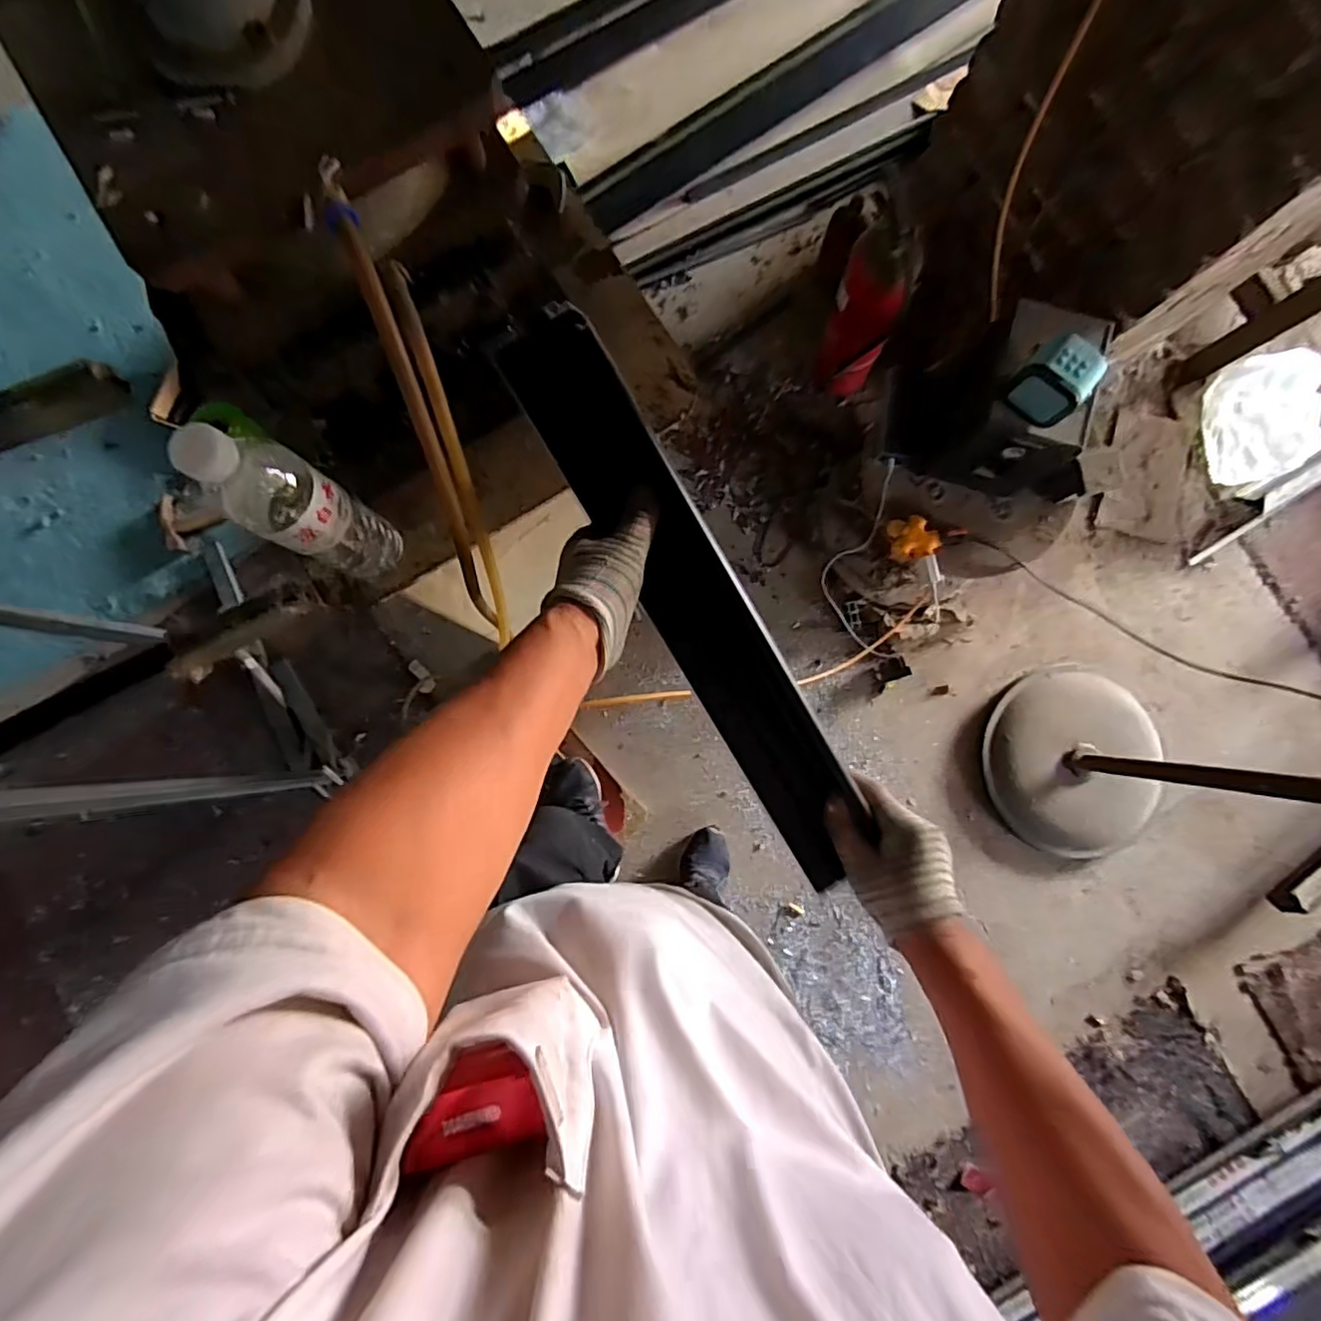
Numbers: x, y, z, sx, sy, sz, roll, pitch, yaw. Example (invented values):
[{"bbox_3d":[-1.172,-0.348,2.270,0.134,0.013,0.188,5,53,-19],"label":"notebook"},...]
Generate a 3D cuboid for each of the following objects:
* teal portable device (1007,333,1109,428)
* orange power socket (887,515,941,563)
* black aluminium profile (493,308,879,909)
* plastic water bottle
[{"bbox_3d":[0.526,-0.374,0.817,0.089,0.082,0.073,43,85,2],"label":"teal portable device"},{"bbox_3d":[0.438,-0.213,1.066,0.070,0.046,0.075,0,85,-2],"label":"orange power socket"},{"bbox_3d":[0.030,-0.040,0.486,0.078,0.014,0.485,-29,99,15],"label":"black aluminium profile"},{"bbox_3d":[-0.264,-0.109,0.459,0.055,0.214,0.063,32,85,1],"label":"plastic water bottle"}]

